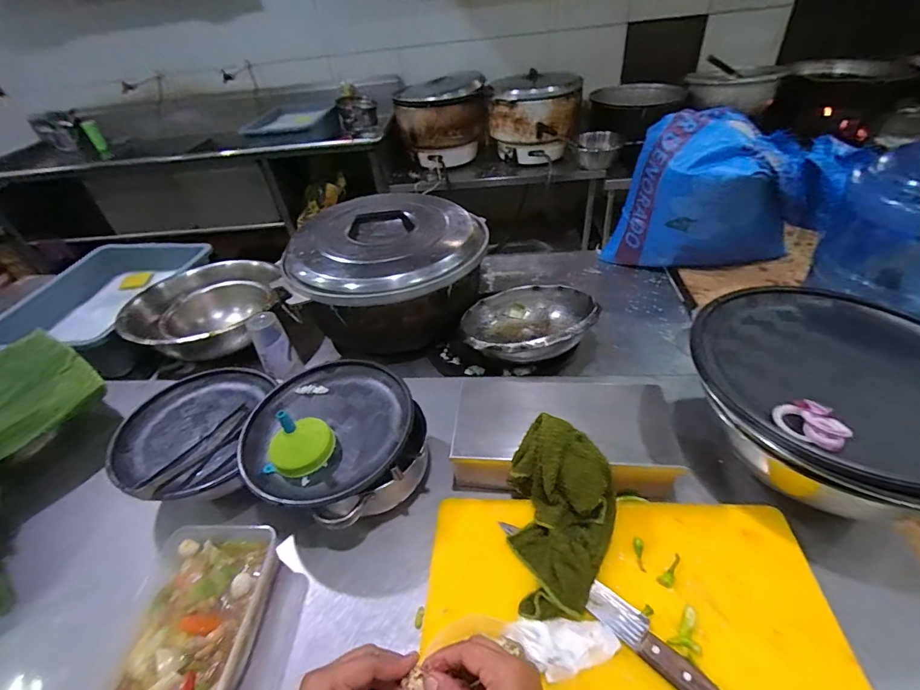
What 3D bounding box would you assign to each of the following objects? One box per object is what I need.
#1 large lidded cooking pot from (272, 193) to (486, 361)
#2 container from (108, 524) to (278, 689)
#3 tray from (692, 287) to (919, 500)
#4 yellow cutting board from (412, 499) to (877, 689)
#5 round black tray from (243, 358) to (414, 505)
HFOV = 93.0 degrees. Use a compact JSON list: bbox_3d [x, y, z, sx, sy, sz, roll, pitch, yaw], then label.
[{"bbox_3d":[-0.169,-0.153,1.080,0.468,0.268,0.427,4,41,13],"label":"large lidded cooking pot"},{"bbox_3d":[-0.310,0.331,0.515,0.156,0.054,0.226,-7,40,0],"label":"container"},{"bbox_3d":[0.503,0.020,0.569,0.336,0.050,0.355,-4,40,4],"label":"tray"},{"bbox_3d":[0.179,0.306,0.472,0.441,0.025,0.293,-1,40,7],"label":"yellow cutting board"},{"bbox_3d":[-0.195,0.115,0.640,0.234,0.033,0.254,-4,40,4],"label":"round black tray"}]

